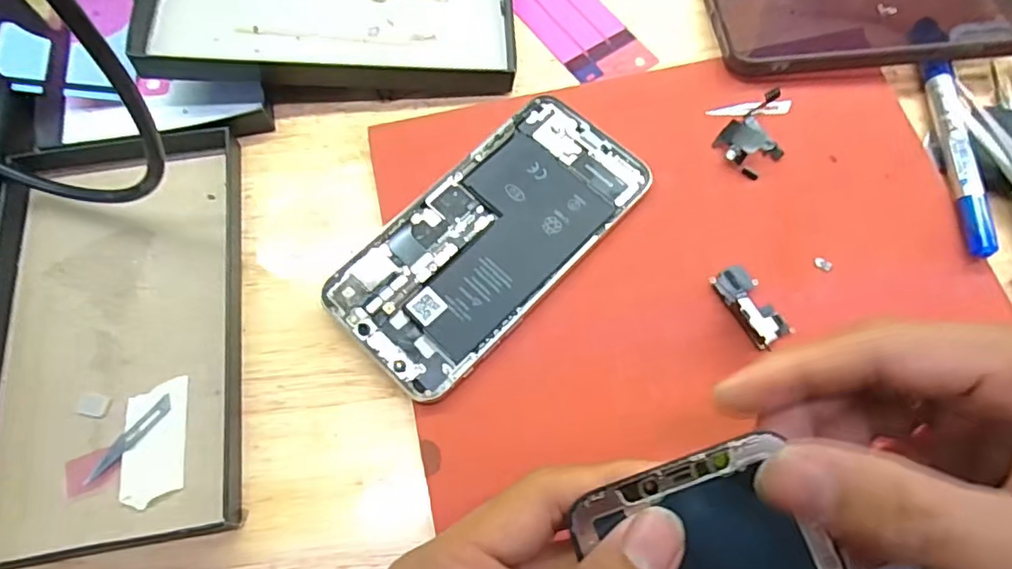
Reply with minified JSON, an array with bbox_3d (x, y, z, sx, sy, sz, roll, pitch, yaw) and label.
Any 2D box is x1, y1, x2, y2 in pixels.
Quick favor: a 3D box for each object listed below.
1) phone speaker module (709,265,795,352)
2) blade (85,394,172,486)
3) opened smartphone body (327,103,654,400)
[{"bbox_3d":[0.100,0.009,0.247,0.017,0.004,0.035,-27,73,-8],"label":"phone speaker module"},{"bbox_3d":[-0.148,0.060,0.235,0.007,0.004,0.040,36,76,12],"label":"blade"},{"bbox_3d":[-0.006,-0.021,0.259,0.069,0.011,0.140,43,77,14],"label":"opened smartphone body"}]

